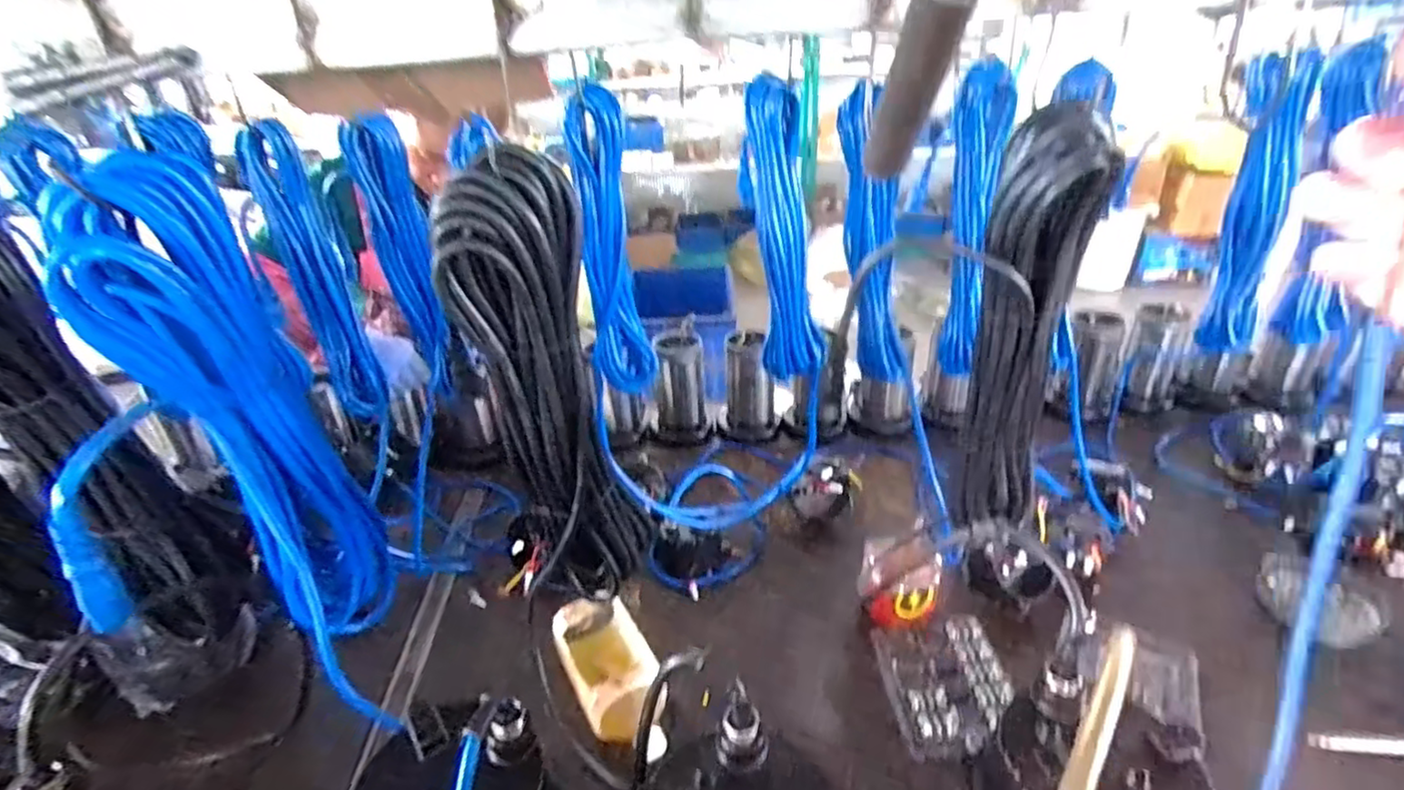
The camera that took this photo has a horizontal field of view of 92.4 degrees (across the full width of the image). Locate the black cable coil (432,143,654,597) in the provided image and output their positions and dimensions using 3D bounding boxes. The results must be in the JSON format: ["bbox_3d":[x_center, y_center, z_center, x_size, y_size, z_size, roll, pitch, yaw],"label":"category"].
[{"bbox_3d":[-0.103,0.007,0.477,0.092,0.338,0.063,-5,31,-4],"label":"black cable coil"}]

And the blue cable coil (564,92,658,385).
[{"bbox_3d":[-0.103,-0.161,0.779,0.074,0.338,0.041,-10,32,-12],"label":"blue cable coil"}]

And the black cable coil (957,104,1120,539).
[{"bbox_3d":[0.226,-0.025,0.479,0.063,0.322,0.081,14,35,26],"label":"black cable coil"}]

